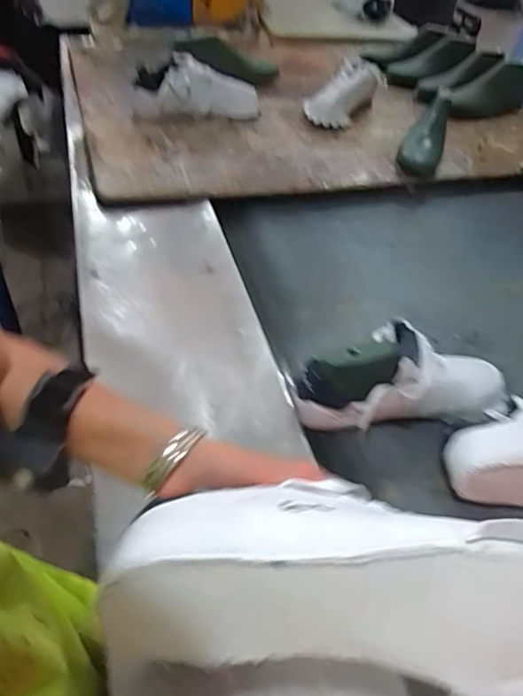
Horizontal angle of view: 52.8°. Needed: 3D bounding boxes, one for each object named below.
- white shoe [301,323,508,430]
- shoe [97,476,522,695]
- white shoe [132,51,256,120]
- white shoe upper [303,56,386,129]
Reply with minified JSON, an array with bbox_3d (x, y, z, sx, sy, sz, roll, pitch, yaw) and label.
[{"bbox_3d":[0.193,0.035,0.674,0.297,0.124,0.125,5,46,-3],"label":"white shoe"},{"bbox_3d":[0.063,0.137,0.330,0.297,0.113,0.095,6,13,-3],"label":"shoe"},{"bbox_3d":[-0.144,-0.568,1.166,0.279,0.101,0.109,0,47,-9],"label":"white shoe"},{"bbox_3d":[0.198,-0.622,1.287,0.123,0.094,0.230,37,53,25],"label":"white shoe upper"}]

